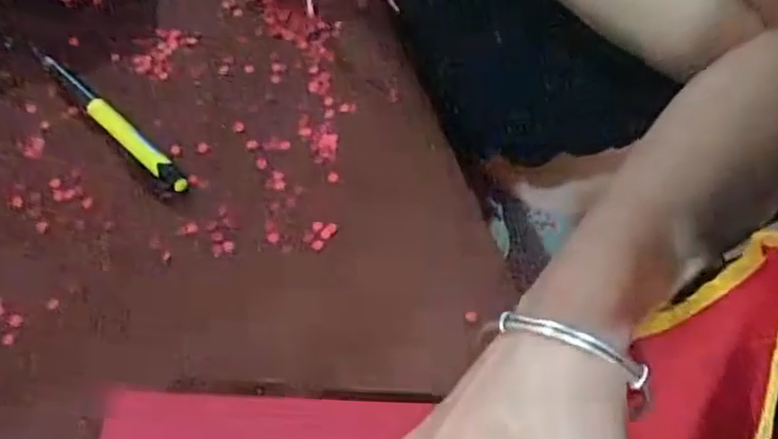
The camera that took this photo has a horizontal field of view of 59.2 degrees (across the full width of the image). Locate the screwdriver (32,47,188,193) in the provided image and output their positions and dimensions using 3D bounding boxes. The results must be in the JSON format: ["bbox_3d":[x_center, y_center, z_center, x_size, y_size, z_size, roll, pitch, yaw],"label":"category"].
[{"bbox_3d":[-0.149,-0.055,0.364,0.122,0.007,0.011,39,69,20],"label":"screwdriver"}]

